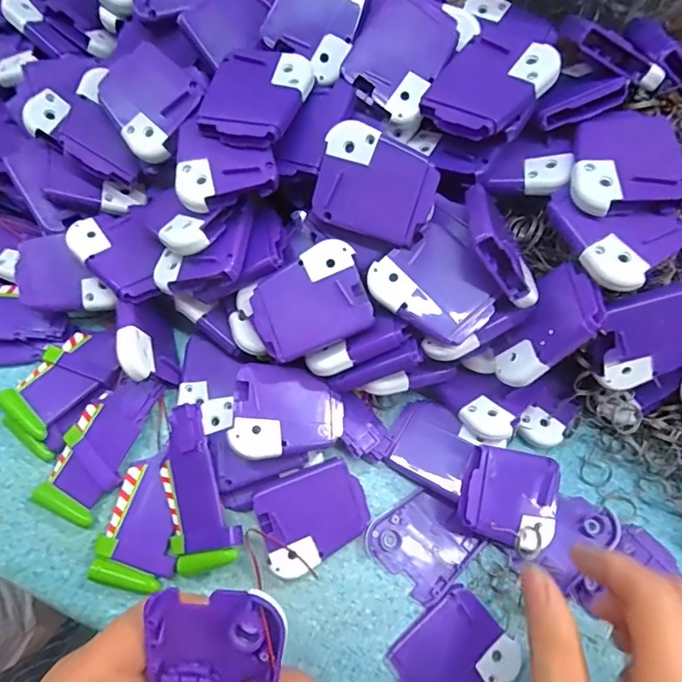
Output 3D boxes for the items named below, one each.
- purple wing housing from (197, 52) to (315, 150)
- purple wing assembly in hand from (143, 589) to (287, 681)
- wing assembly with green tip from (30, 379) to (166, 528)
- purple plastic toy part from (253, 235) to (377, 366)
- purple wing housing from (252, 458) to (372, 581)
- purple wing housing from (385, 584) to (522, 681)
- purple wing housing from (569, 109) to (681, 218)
[{"bbox_3d":[-0.047,-0.131,0.261,0.050,0.013,0.062,21,70,6],"label":"purple wing housing"},{"bbox_3d":[-0.052,0.149,0.185,0.049,0.009,0.116,7,96,0],"label":"purple wing assembly in hand"},{"bbox_3d":[-0.143,0.061,0.287,0.038,0.016,0.086,21,70,6],"label":"wing assembly with green tip"},{"bbox_3d":[-0.017,-0.021,0.260,0.062,0.004,0.051,-22,86,3],"label":"purple plastic toy part"},{"bbox_3d":[-0.016,0.100,0.276,0.060,0.012,0.051,-22,91,-15],"label":"purple wing housing"},{"bbox_3d":[0.061,0.172,0.261,0.060,0.008,0.051,-38,75,-15],"label":"purple wing housing"},{"bbox_3d":[0.144,-0.092,0.244,0.049,0.014,0.061,5,69,0],"label":"purple wing housing"}]

